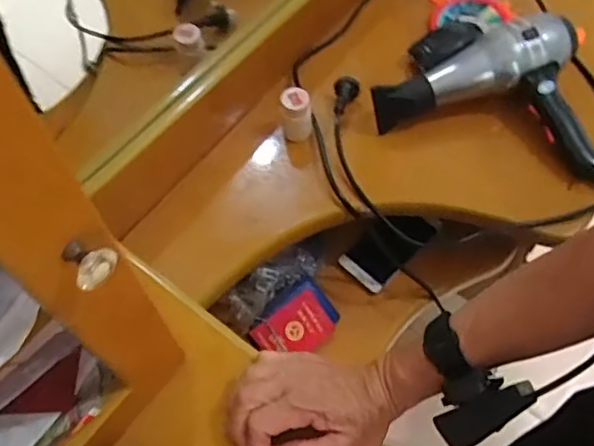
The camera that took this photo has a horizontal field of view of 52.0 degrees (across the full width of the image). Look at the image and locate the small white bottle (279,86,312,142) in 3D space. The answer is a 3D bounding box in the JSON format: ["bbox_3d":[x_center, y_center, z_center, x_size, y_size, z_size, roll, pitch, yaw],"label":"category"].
[{"bbox_3d":[-0.001,-0.136,0.743,0.035,0.072,0.036,-9,62,-2],"label":"small white bottle"}]

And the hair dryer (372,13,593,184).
[{"bbox_3d":[0.256,-0.165,0.729,0.300,0.077,0.178,17,64,11],"label":"hair dryer"}]

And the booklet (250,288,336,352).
[{"bbox_3d":[-0.001,0.131,0.752,0.095,0.012,0.065,-36,89,-25],"label":"booklet"}]

